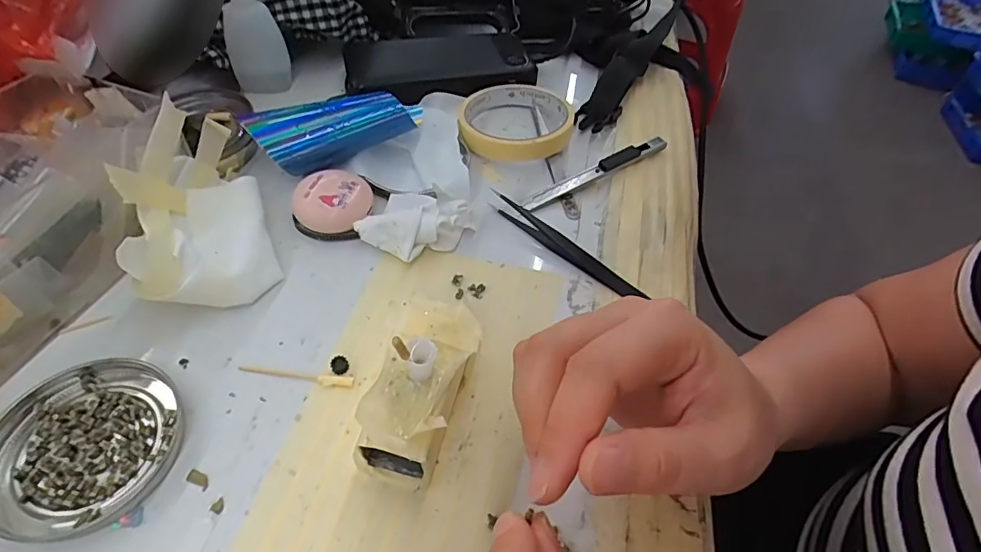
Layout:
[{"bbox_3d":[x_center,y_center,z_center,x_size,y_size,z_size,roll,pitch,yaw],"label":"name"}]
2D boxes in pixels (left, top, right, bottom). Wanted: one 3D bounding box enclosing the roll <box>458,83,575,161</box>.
[{"bbox_3d":[0.020,-0.124,0.397,0.085,0.019,0.087,3,51,-3],"label":"roll"}]

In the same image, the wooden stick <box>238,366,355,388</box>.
[{"bbox_3d":[-0.099,0.051,0.259,0.059,0.004,0.006,7,51,0],"label":"wooden stick"}]

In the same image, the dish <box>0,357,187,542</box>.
[{"bbox_3d":[-0.185,0.073,0.230,0.082,0.009,0.077,3,51,-3],"label":"dish"}]

